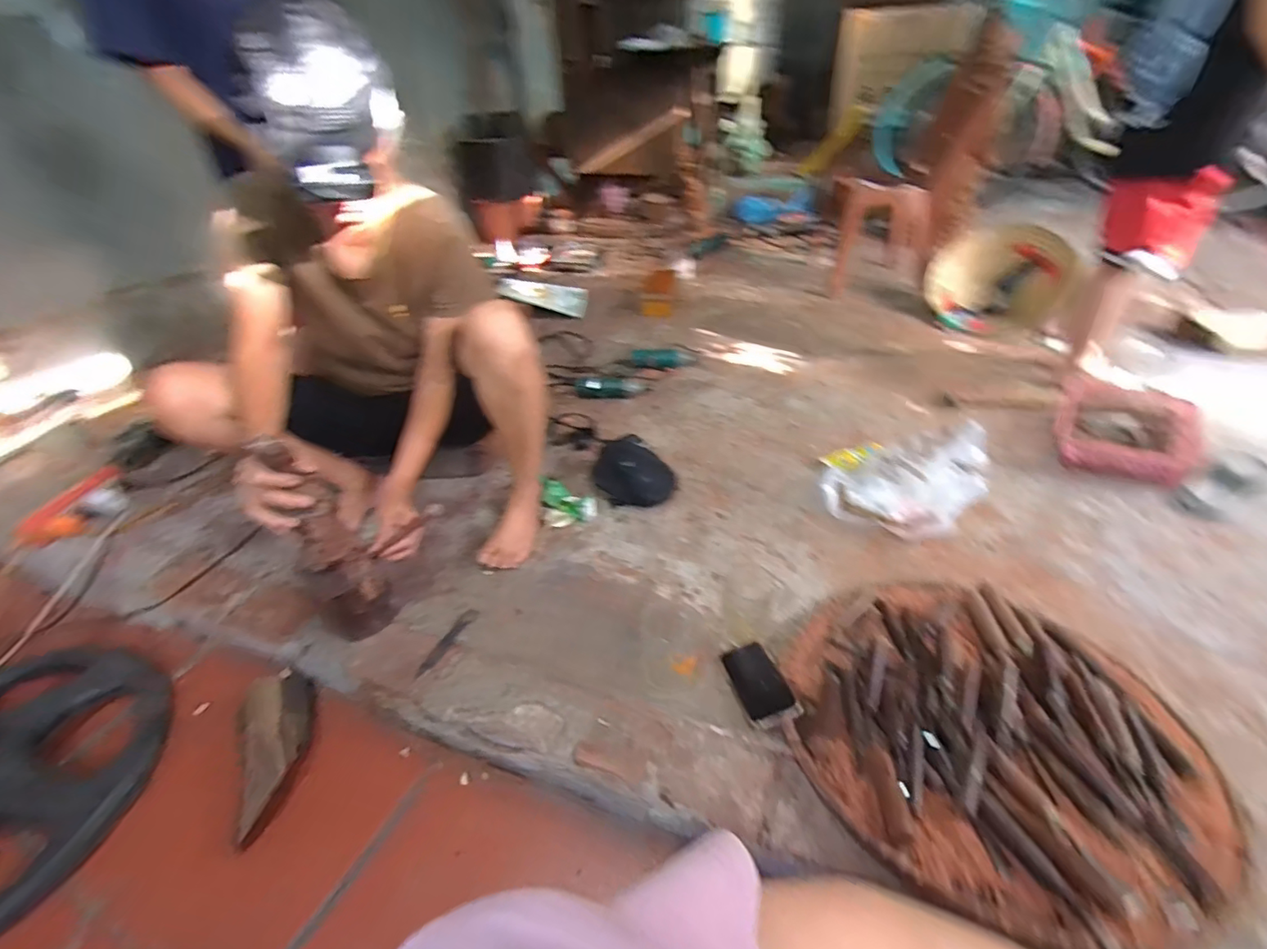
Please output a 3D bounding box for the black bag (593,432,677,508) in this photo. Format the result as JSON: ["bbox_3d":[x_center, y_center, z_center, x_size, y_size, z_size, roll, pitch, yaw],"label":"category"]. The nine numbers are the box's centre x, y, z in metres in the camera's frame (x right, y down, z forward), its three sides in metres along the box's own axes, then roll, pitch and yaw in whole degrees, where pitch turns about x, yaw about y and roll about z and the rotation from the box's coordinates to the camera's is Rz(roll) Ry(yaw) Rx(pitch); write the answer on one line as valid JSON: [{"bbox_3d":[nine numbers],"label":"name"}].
[{"bbox_3d":[0.001,-0.004,1.154,0.145,0.111,0.153,26,48,34],"label":"black bag"}]

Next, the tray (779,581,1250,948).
[{"bbox_3d":[0.451,0.326,0.718,0.471,0.089,0.469,-4,38,3],"label":"tray"}]

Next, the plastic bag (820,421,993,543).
[{"bbox_3d":[0.533,-0.019,1.091,0.293,0.142,0.260,21,45,30],"label":"plastic bag"}]

